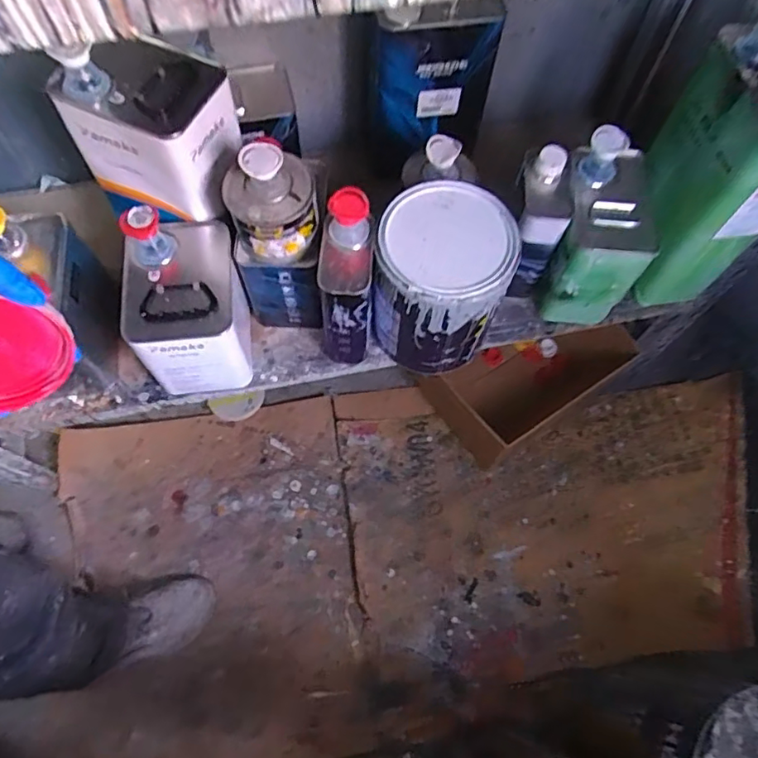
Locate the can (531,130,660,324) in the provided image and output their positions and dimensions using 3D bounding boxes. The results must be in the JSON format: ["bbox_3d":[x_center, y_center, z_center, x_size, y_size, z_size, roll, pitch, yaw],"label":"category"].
[{"bbox_3d":[0.287,-0.197,0.741,0.107,0.205,0.162,7,66,2],"label":"can"}]

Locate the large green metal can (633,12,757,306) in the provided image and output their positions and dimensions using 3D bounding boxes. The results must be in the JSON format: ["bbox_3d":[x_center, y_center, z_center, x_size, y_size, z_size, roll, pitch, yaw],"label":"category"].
[{"bbox_3d":[0.404,-0.243,0.681,0.119,0.330,0.144,0,66,-1],"label":"large green metal can"}]

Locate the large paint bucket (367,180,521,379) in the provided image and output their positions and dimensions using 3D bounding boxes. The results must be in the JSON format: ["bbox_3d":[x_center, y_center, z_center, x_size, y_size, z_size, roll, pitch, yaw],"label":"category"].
[{"bbox_3d":[0.077,-0.118,0.698,0.148,0.194,0.149,0,66,-1],"label":"large paint bucket"}]

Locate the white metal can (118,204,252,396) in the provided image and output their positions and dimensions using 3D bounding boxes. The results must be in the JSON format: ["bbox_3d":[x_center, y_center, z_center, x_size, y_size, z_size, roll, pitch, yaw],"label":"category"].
[{"bbox_3d":[-0.236,-0.096,0.696,0.122,0.185,0.167,-8,67,-4],"label":"white metal can"}]

